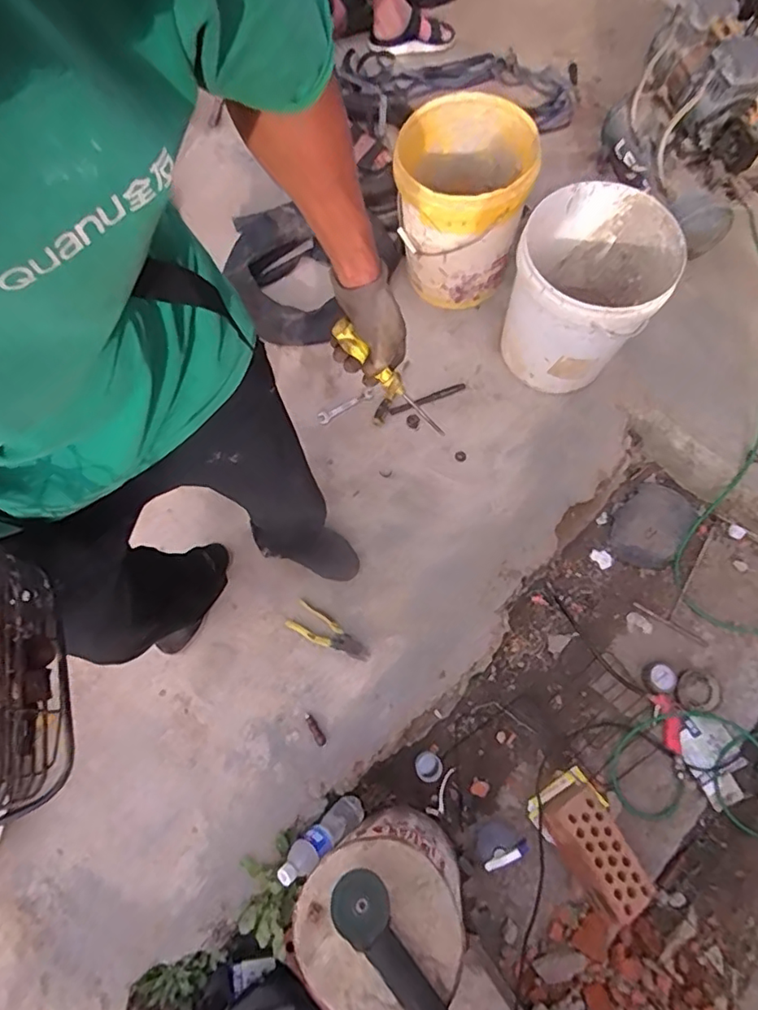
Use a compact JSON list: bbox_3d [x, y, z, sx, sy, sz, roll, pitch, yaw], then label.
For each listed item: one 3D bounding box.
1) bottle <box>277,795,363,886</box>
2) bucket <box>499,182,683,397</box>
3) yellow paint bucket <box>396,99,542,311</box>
[{"bbox_3d":[-0.109,0.674,1.145,0.057,0.240,0.061,-42,75,32],"label":"bottle"},{"bbox_3d":[0.445,-0.465,1.234,0.302,0.331,0.304,-2,70,5],"label":"bucket"},{"bbox_3d":[0.192,-0.709,1.326,0.283,0.370,0.312,3,73,4],"label":"yellow paint bucket"}]

